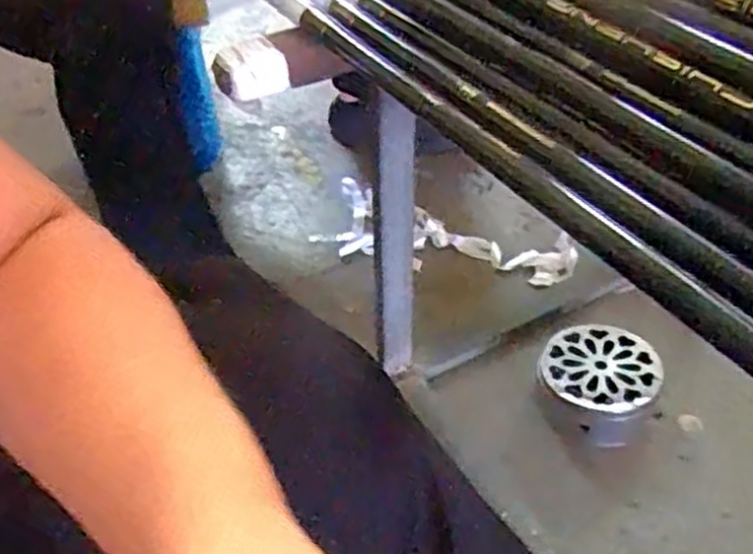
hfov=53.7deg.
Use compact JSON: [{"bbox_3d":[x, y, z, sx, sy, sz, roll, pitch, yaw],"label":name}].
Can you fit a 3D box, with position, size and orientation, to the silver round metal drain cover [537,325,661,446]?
[{"bbox_3d":[0.262,0.126,0.889,0.133,0.062,0.128,10,45,13],"label":"silver round metal drain cover"}]

